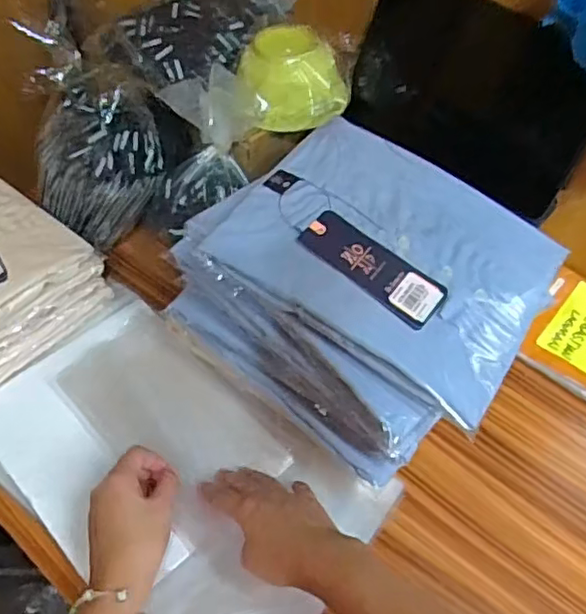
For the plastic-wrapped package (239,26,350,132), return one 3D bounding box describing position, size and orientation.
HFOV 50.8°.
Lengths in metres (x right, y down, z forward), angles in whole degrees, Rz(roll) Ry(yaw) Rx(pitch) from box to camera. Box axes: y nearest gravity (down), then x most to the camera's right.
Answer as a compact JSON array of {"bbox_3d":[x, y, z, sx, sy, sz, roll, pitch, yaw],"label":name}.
[{"bbox_3d":[0.004,-0.237,0.657,0.115,0.067,0.129,-7,53,-10],"label":"plastic-wrapped package"}]

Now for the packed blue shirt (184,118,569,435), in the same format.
[{"bbox_3d":[0.074,-0.051,0.515,0.271,0.044,0.211,28,55,17],"label":"packed blue shirt"}]

